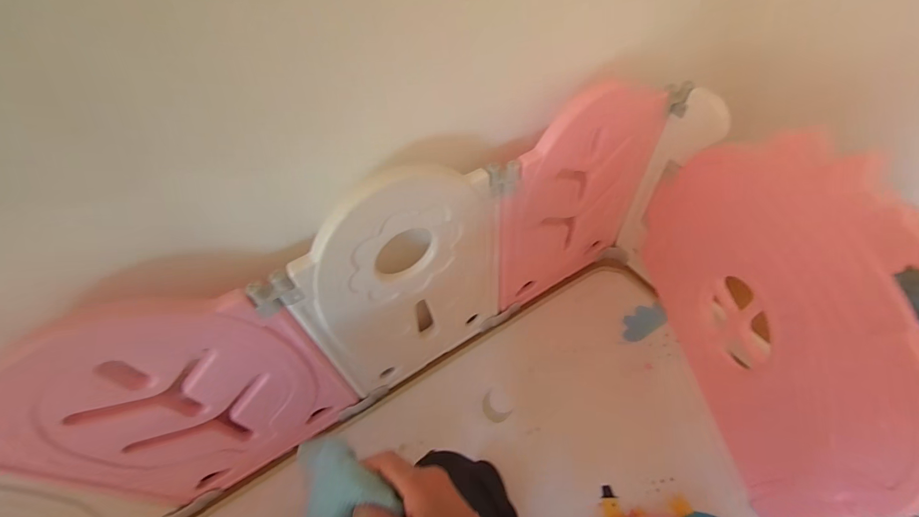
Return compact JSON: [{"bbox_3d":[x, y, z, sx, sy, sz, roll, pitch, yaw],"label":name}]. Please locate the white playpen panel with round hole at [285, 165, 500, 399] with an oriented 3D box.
[{"bbox_3d":[-0.085,0.075,0.797,0.388,0.603,0.030,-31,55,-18],"label":"white playpen panel with round hole"}]

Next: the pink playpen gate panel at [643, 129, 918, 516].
[{"bbox_3d":[0.506,0.067,0.691,0.030,0.554,0.618,-8,52,-1],"label":"pink playpen gate panel"}]

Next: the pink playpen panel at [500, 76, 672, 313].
[{"bbox_3d":[0.262,-0.116,0.884,0.404,0.546,0.035,-29,55,-16],"label":"pink playpen panel"}]

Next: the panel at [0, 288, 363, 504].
[{"bbox_3d":[-0.425,0.259,0.676,0.406,0.569,0.044,-28,54,-16],"label":"panel"}]

